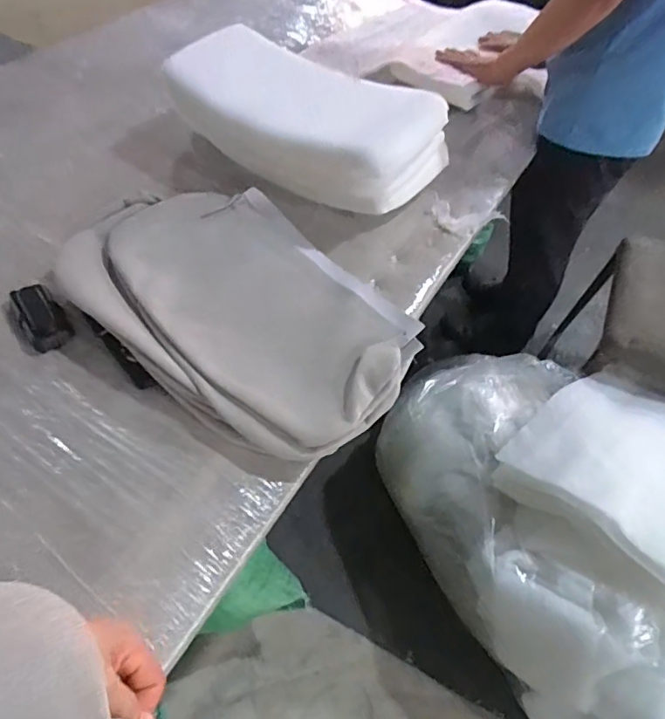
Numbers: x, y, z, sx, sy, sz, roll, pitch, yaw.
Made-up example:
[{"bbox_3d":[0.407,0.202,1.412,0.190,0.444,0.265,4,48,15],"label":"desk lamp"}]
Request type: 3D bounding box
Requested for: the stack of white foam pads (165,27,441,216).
[{"bbox_3d":[-0.054,-0.396,0.880,0.447,0.168,0.248,33,58,17],"label":"stack of white foam pads"}]

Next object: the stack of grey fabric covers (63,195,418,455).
[{"bbox_3d":[-0.123,-0.077,0.702,0.478,0.062,0.304,35,58,19],"label":"stack of grey fabric covers"}]

